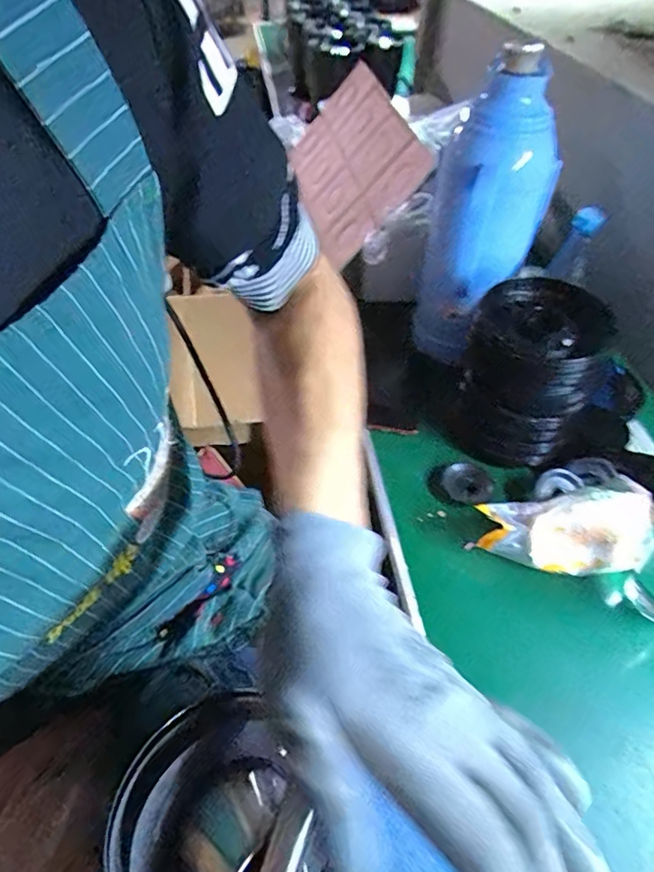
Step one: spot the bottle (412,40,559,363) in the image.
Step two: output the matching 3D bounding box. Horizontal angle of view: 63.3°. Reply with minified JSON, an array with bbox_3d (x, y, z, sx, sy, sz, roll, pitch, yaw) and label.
[{"bbox_3d":[0.182,-0.248,0.627,0.125,0.325,0.105,16,49,10],"label":"bottle"}]

